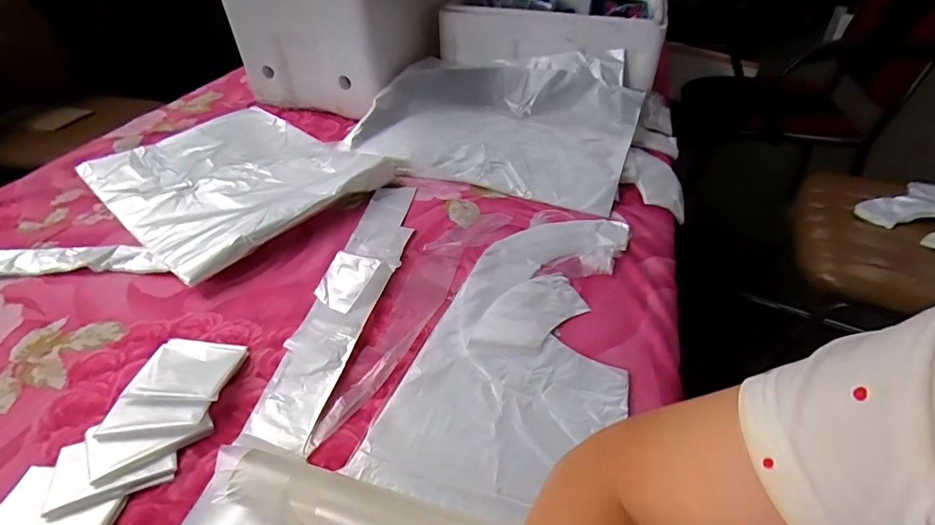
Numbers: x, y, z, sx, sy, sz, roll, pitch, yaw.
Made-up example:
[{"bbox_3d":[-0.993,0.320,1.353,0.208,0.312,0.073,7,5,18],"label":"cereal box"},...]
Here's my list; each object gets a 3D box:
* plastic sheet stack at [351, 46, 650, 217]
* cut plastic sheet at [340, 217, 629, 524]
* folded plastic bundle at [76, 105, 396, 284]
[{"bbox_3d":[0.059,-0.243,0.757,0.409,0.053,0.334,16,57,11],"label":"plastic sheet stack"},{"bbox_3d":[0.070,0.067,0.480,0.185,0.018,0.395,18,44,17],"label":"cut plastic sheet"},{"bbox_3d":[-0.351,-0.137,0.695,0.396,0.045,0.306,31,49,28],"label":"folded plastic bundle"}]

